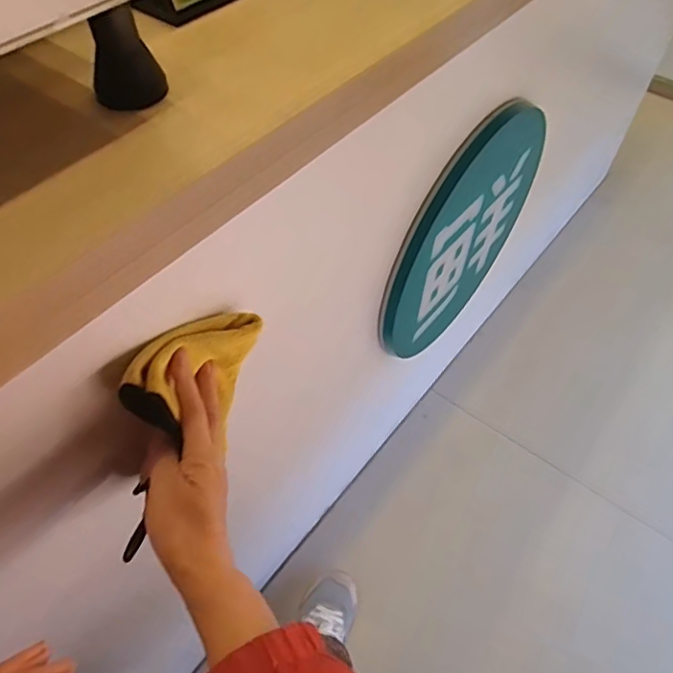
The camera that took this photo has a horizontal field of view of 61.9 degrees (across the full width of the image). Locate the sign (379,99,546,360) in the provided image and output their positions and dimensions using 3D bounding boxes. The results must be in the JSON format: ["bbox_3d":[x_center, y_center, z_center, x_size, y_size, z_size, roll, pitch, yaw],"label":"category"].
[{"bbox_3d":[0.183,-0.143,0.812,0.031,0.378,0.378,34,59,21],"label":"sign"}]

